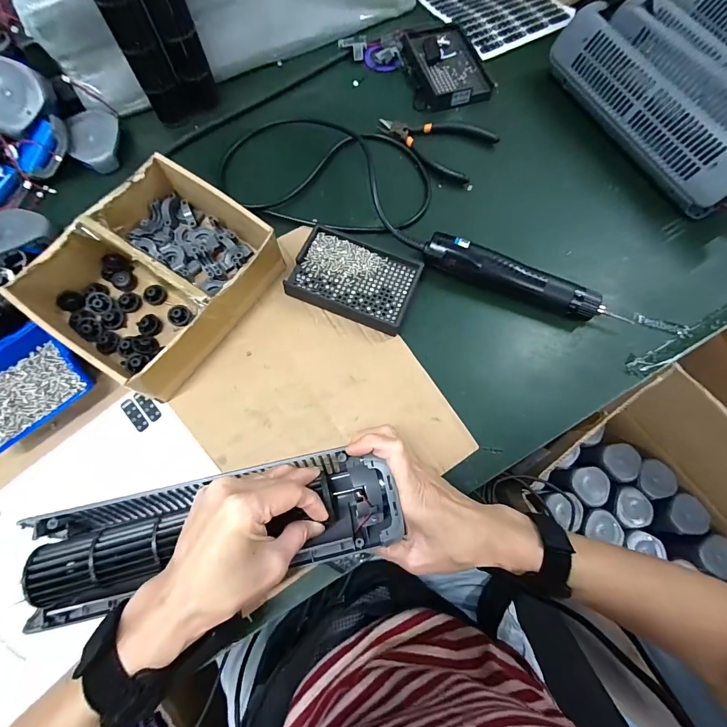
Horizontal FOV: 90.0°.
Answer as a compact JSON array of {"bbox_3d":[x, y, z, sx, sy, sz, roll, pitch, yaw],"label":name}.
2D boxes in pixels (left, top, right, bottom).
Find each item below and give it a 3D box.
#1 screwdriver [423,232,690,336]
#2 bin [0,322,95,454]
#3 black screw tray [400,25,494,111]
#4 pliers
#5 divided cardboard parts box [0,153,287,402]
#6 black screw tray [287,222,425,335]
[{"bbox_3d":[0.213,-0.079,0.410,0.297,0.033,0.039,20,73,6],"label":"screwdriver"},{"bbox_3d":[-0.331,0.021,0.354,0.110,0.040,0.089,-41,77,-13],"label":"bin"},{"bbox_3d":[0.119,-0.435,0.522,0.098,0.028,0.140,-18,73,-7],"label":"black screw tray"},{"bbox_3d":[0.098,-0.306,0.488,0.142,0.010,0.100,35,75,10],"label":"pliers"},{"bbox_3d":[-0.213,-0.091,0.381,0.171,0.070,0.198,34,75,10],"label":"divided cardboard parts box"},{"bbox_3d":[-0.009,-0.096,0.415,0.134,0.019,0.093,21,73,6],"label":"black screw tray"}]

